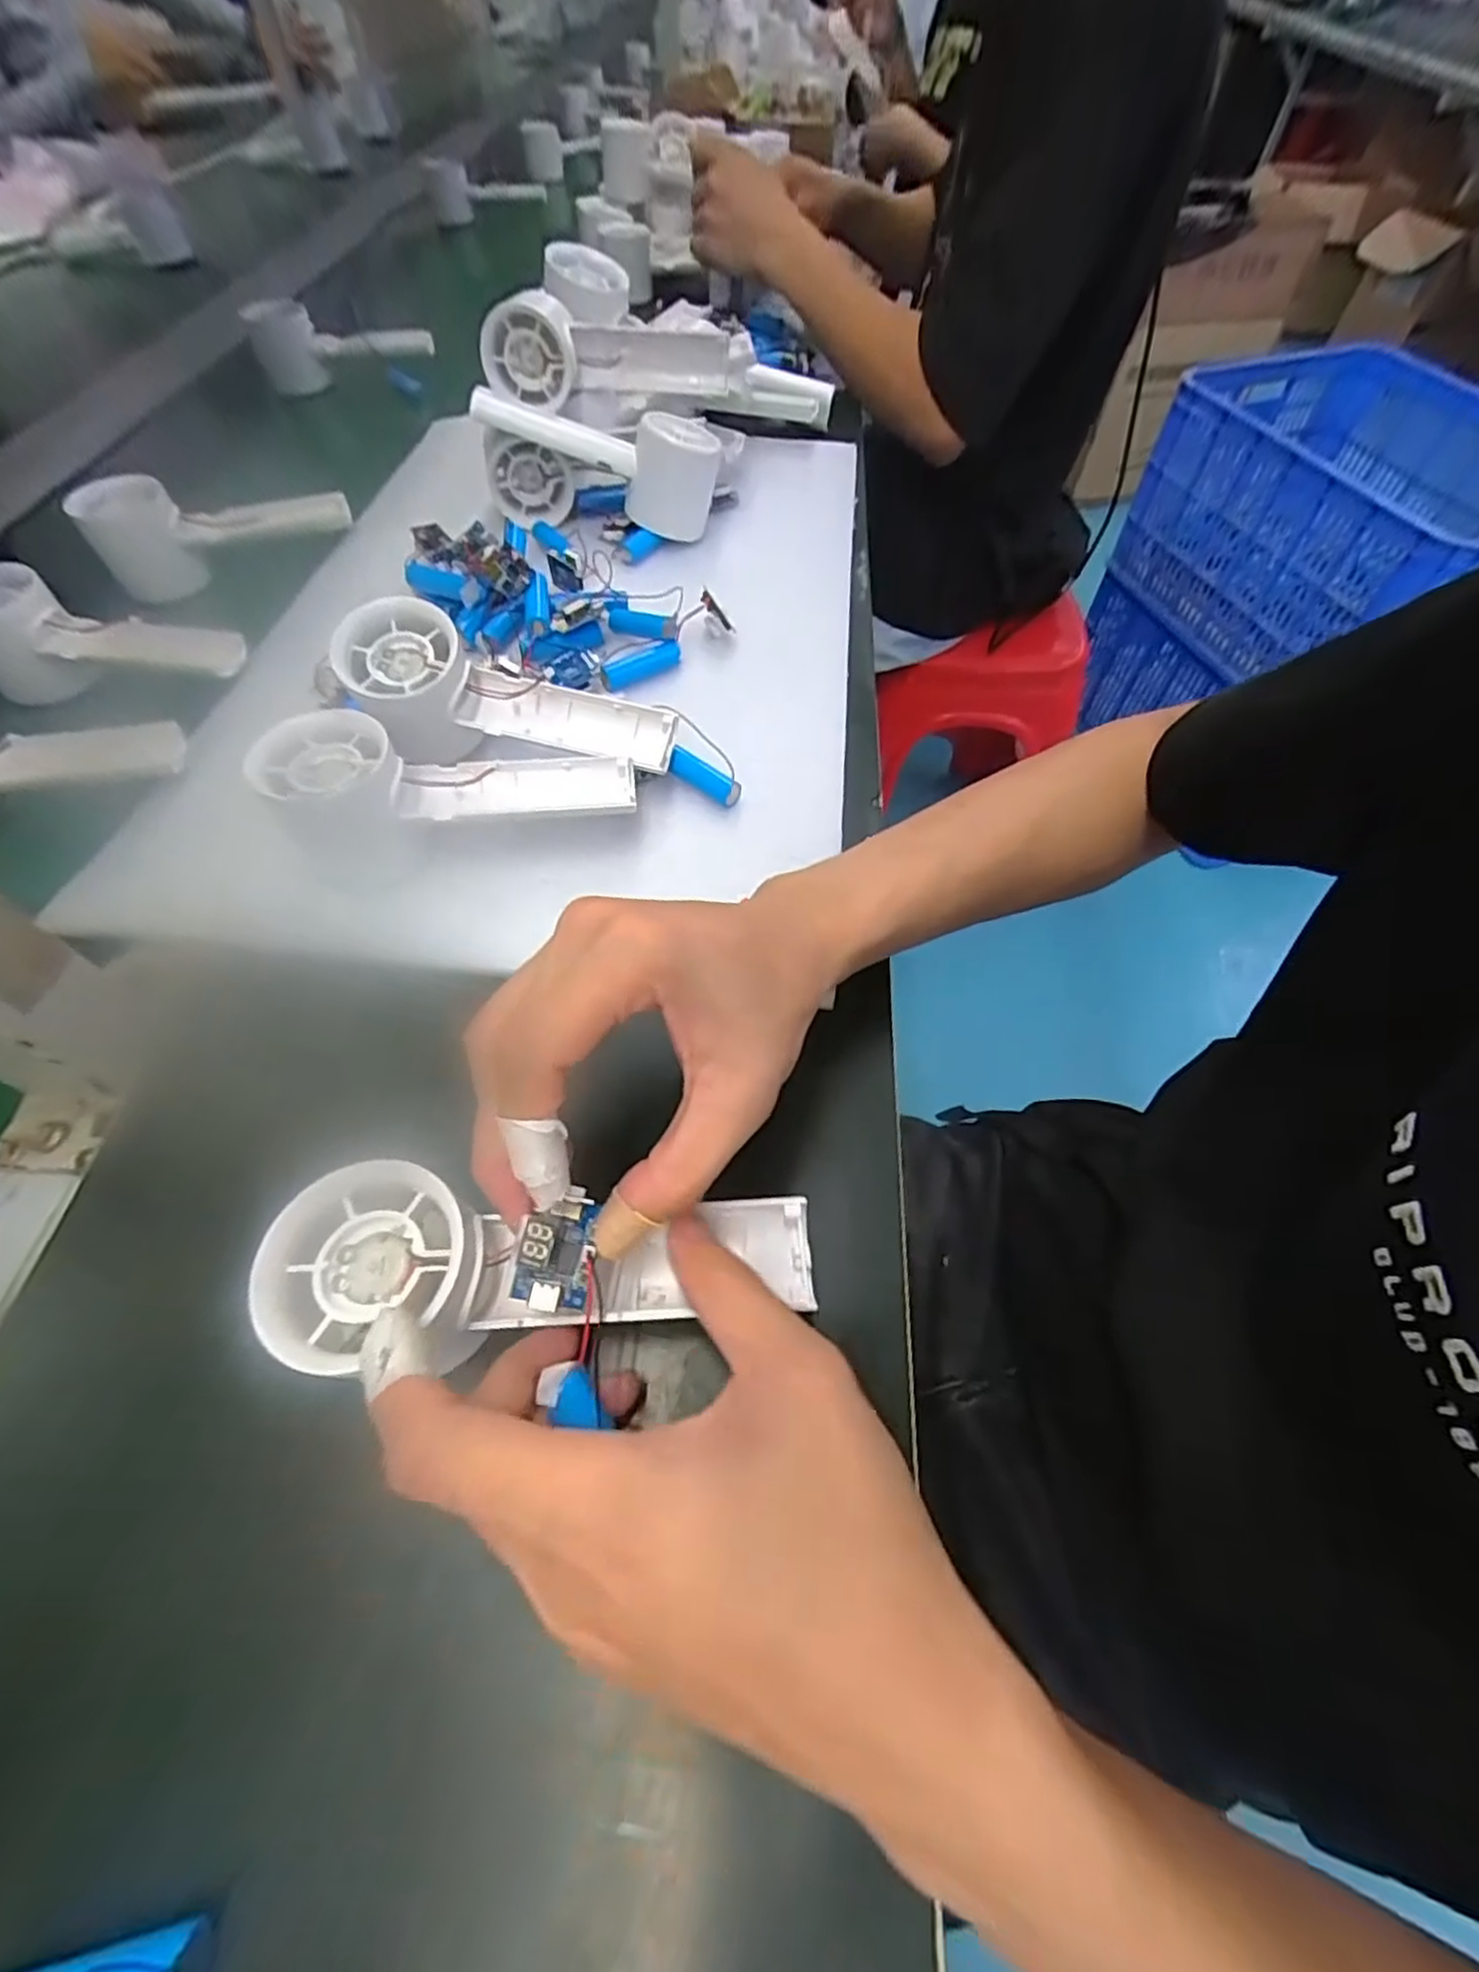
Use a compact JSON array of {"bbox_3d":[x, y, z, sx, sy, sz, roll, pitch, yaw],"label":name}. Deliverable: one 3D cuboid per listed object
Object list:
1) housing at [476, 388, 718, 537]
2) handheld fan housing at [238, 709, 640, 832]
[{"bbox_3d":[-0.094,-0.349,0.470,0.153,0.061,0.050,12,57,-11],"label":"housing"},{"bbox_3d":[-0.131,-0.097,0.330,0.162,0.036,0.057,0,57,-19],"label":"handheld fan housing"}]

